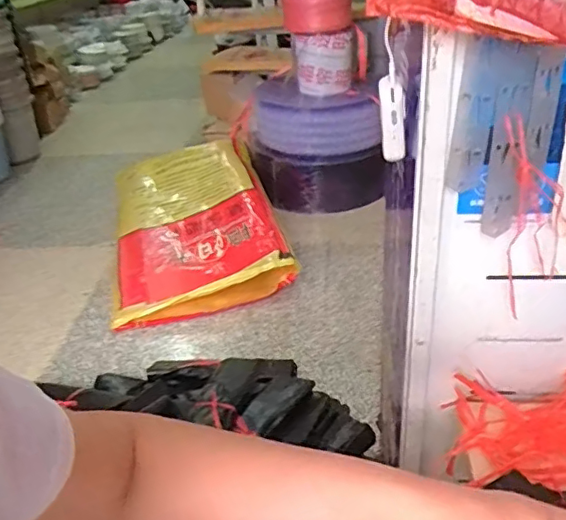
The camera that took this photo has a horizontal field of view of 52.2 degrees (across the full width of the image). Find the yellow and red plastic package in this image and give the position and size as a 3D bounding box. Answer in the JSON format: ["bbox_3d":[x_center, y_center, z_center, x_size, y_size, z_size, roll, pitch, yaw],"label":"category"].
[{"bbox_3d":[-0.298,-0.127,1.821,0.482,0.240,0.725,-12,32,-12],"label":"yellow and red plastic package"}]

